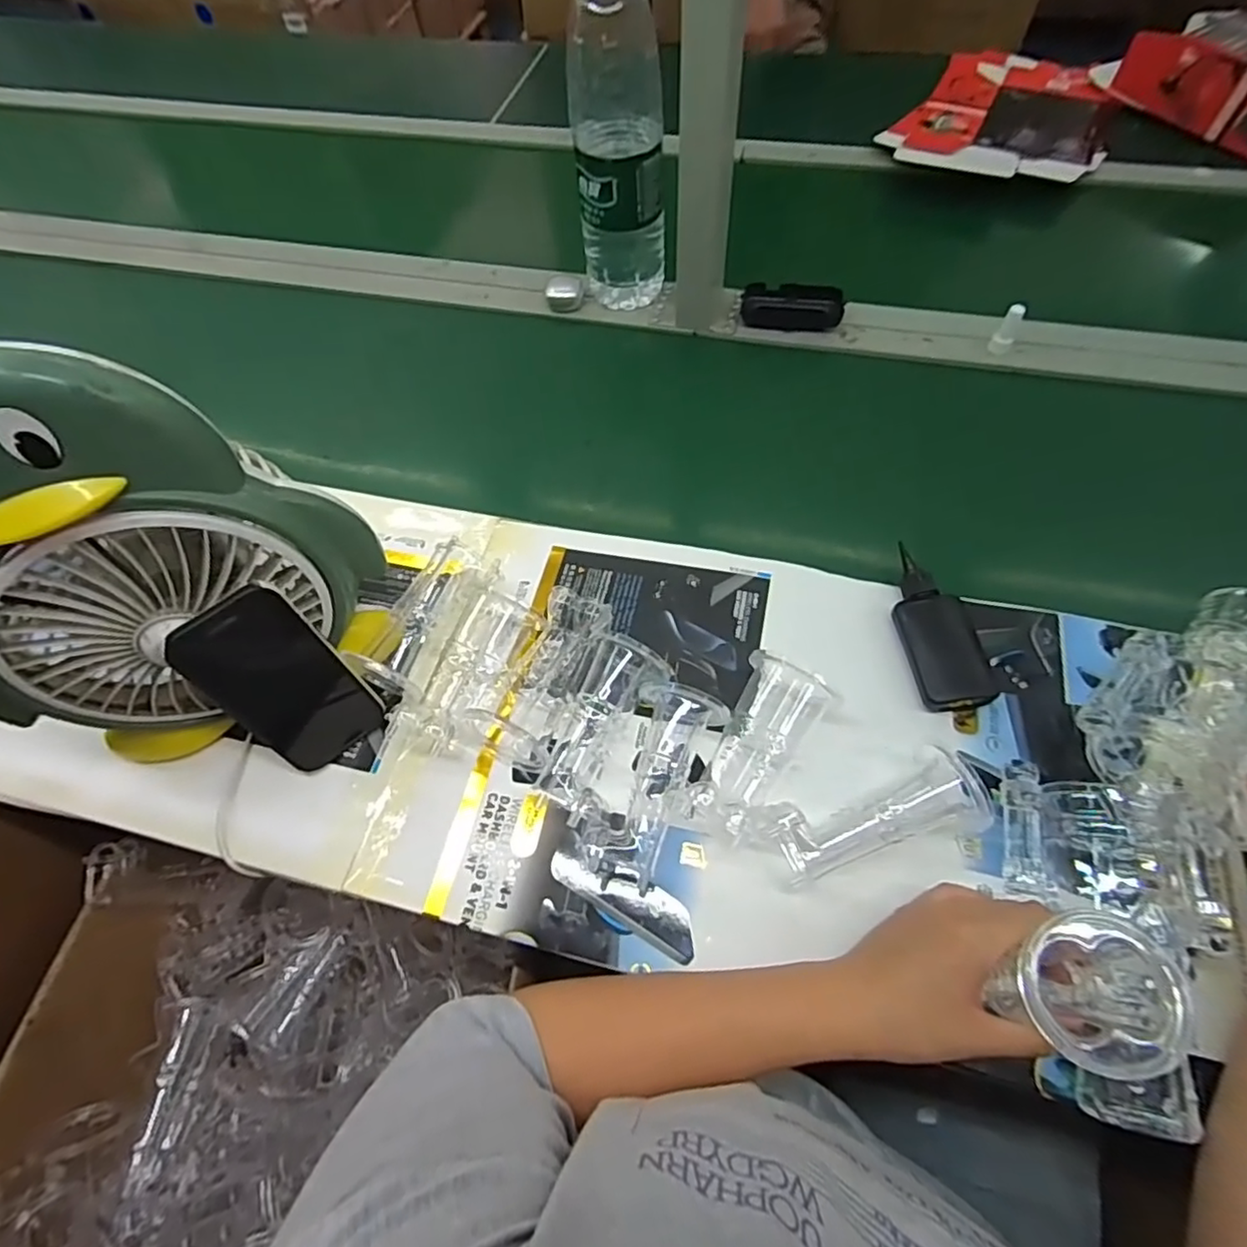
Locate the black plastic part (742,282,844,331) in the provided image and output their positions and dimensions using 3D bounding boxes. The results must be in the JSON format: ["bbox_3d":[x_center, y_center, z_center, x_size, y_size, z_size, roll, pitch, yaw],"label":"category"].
[{"bbox_3d":[0.192,-0.365,0.724,0.109,0.028,0.050,5,62,5],"label":"black plastic part"}]

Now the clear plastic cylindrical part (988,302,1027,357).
[{"bbox_3d":[0.406,-0.311,0.669,0.021,0.046,0.021,-1,62,2],"label":"clear plastic cylindrical part"}]

